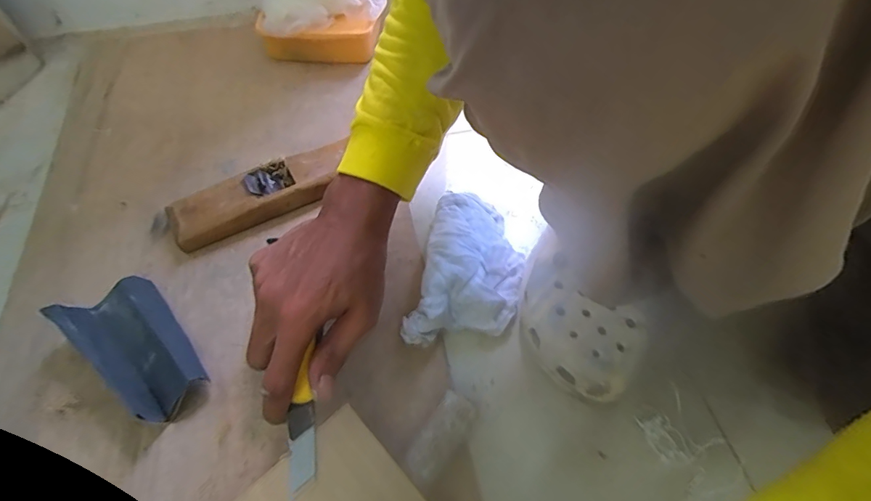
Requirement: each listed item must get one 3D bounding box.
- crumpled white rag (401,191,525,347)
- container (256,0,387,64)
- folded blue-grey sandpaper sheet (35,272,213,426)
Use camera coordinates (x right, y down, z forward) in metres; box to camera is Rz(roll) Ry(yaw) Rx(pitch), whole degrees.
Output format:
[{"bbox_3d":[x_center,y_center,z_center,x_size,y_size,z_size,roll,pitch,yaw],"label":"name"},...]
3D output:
[{"bbox_3d":[0.035,0.011,0.447,0.096,0.043,0.171,10,57,7],"label":"crumpled white rag"},{"bbox_3d":[-0.150,-0.321,0.624,0.164,0.097,0.112,-4,57,-2],"label":"container"},{"bbox_3d":[-0.256,0.078,0.400,0.137,0.042,0.072,37,64,22],"label":"folded blue-grey sandpaper sheet"}]

